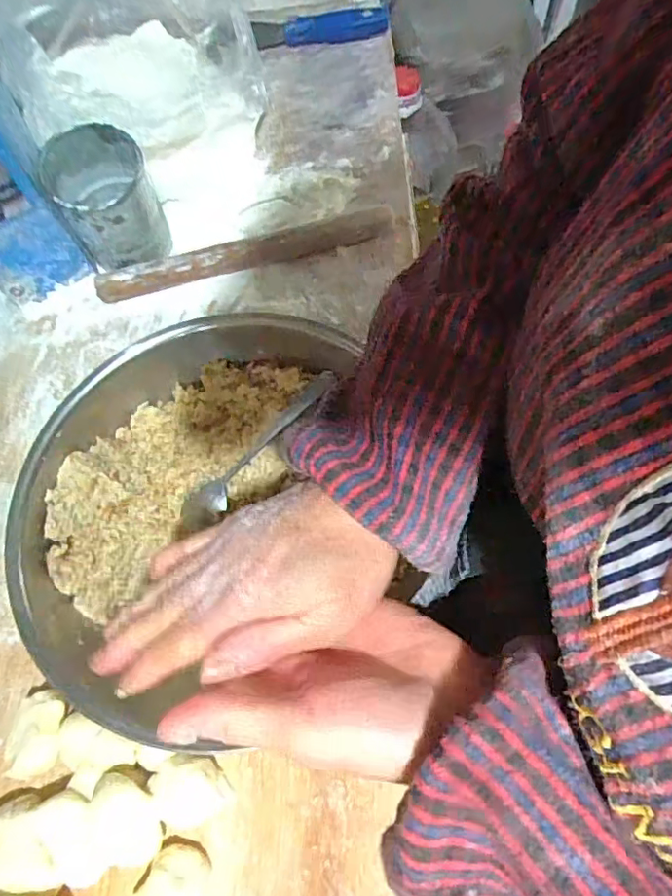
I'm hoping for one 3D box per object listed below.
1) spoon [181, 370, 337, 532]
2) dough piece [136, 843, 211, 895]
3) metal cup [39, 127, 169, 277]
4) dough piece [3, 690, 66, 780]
[{"bbox_3d":[-0.053,0.003,0.417,0.150,0.016,0.028,-42,71,-14],"label":"spoon"},{"bbox_3d":[-0.101,0.275,0.355,0.038,0.031,0.041,-1,67,2],"label":"dough piece"},{"bbox_3d":[-0.206,-0.221,0.515,0.080,0.098,0.085,-1,67,2],"label":"metal cup"},{"bbox_3d":[-0.202,0.197,0.394,0.037,0.035,0.055,14,68,8],"label":"dough piece"}]

